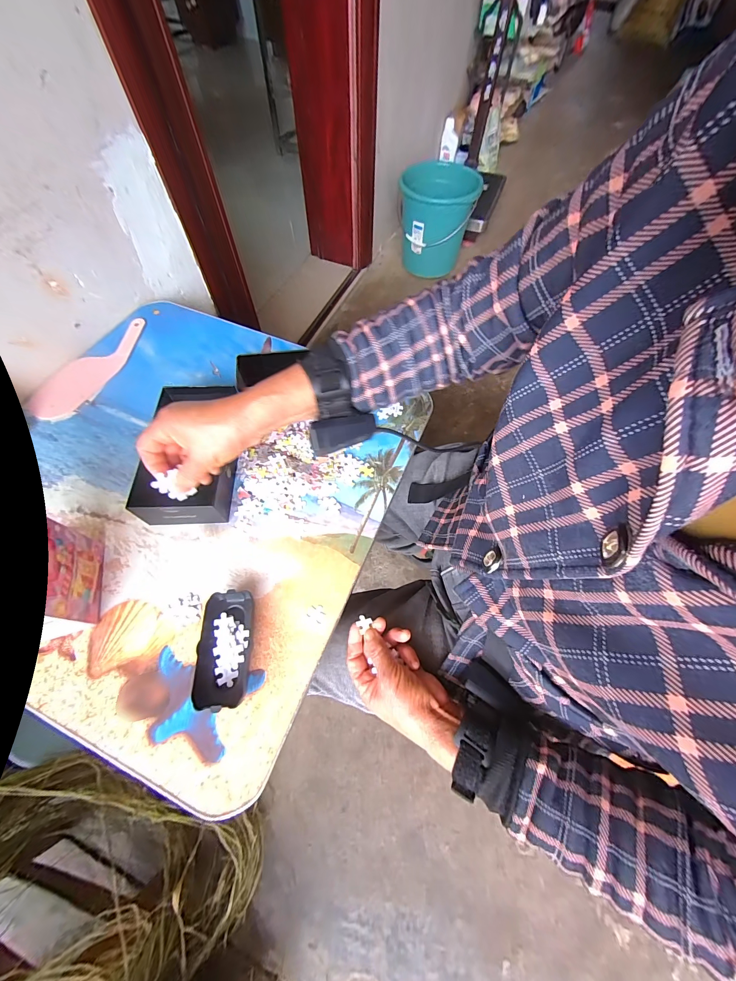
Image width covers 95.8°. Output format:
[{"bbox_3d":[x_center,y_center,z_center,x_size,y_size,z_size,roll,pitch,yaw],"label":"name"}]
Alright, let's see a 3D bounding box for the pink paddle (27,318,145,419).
[{"bbox_3d":[-0.450,-0.209,0.549,0.078,0.013,0.229,21,68,10],"label":"pink paddle"}]

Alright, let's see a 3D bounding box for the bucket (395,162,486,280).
[{"bbox_3d":[0.295,-1.179,1.454,0.310,0.299,0.335,8,66,5],"label":"bucket"}]

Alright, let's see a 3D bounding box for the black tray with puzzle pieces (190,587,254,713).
[{"bbox_3d":[-0.153,0.166,0.355,0.049,0.026,0.109,-3,66,0],"label":"black tray with puzzle pieces"}]

